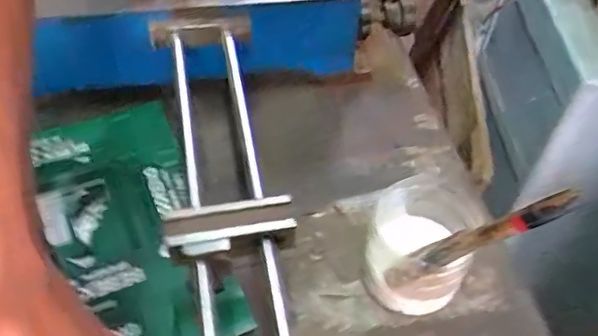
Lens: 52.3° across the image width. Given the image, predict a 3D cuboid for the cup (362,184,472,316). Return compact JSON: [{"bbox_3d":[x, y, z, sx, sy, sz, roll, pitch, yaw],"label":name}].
[{"bbox_3d":[0.096,0.066,0.511,0.096,0.072,0.088,2,51,-2],"label":"cup"}]

